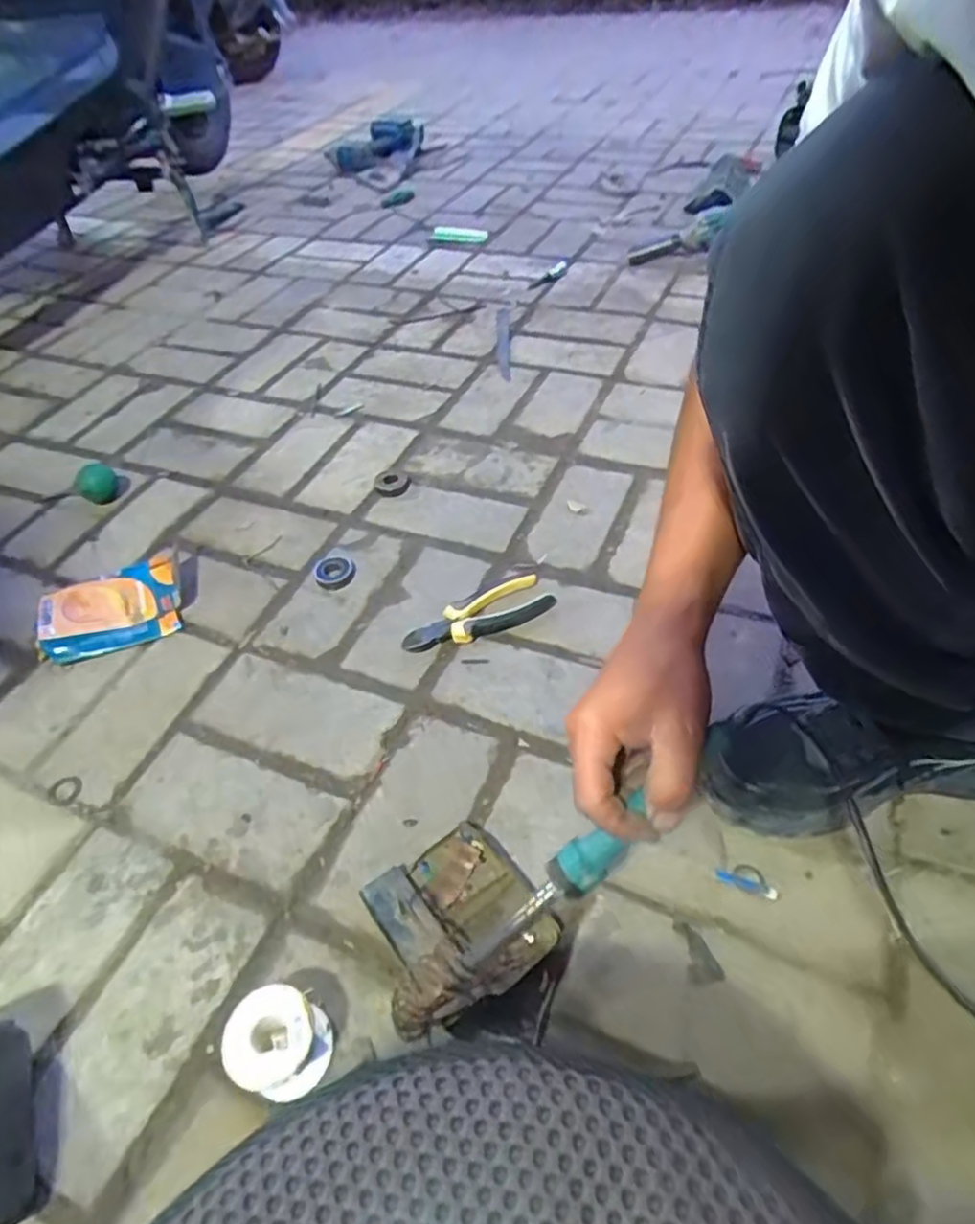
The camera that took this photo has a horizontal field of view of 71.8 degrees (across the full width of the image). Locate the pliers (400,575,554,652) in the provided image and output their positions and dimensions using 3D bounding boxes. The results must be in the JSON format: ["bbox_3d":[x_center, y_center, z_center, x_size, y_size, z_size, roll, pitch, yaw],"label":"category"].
[{"bbox_3d":[-0.012,0.001,0.684,0.157,0.018,0.057,-22,51,-14],"label":"pliers"}]

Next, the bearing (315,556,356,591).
[{"bbox_3d":[-0.167,-0.043,0.738,0.044,0.013,0.043,-23,51,-14],"label":"bearing"}]

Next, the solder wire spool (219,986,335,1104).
[{"bbox_3d":[-0.132,0.272,0.426,0.054,0.058,0.053,-3,49,3],"label":"solder wire spool"}]

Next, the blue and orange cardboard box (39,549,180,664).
[{"bbox_3d":[-0.403,-0.011,0.722,0.138,0.025,0.119,-21,51,-13],"label":"blue and orange cardboard box"}]

